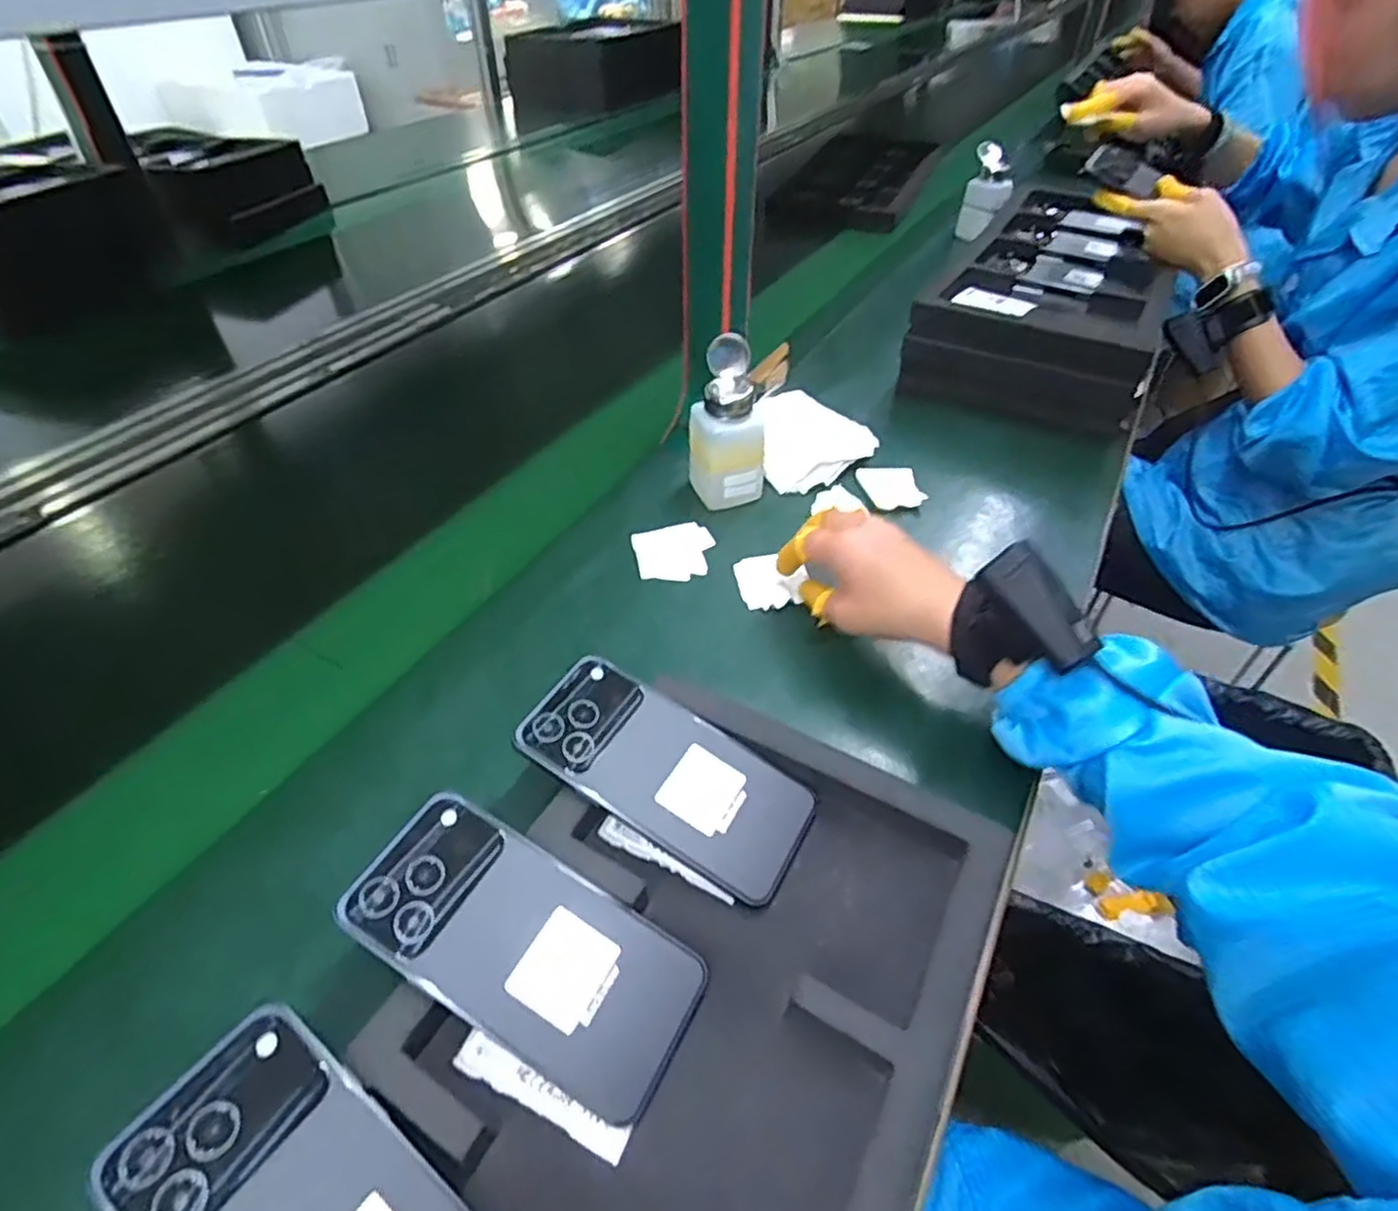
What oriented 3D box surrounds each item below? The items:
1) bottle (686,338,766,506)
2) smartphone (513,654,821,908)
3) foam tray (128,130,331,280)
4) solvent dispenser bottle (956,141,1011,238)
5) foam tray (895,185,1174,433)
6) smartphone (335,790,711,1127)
[{"bbox_3d":[0.022,-0.147,0.596,0.054,0.129,0.056,-22,49,-21],"label":"bottle"},{"bbox_3d":[-0.016,0.092,0.403,0.162,0.008,0.074,31,53,10],"label":"smartphone"},{"bbox_3d":[-0.754,-0.658,1.121,0.186,0.106,0.269,25,50,23],"label":"foam tray"},{"bbox_3d":[0.436,-0.622,1.088,0.066,0.114,0.060,15,47,14],"label":"solvent dispenser bottle"},{"bbox_3d":[0.415,-0.379,0.857,0.237,0.089,0.476,18,48,17],"label":"foam tray"},{"bbox_3d":[-0.080,0.157,0.334,0.163,0.007,0.074,31,52,9],"label":"smartphone"}]

